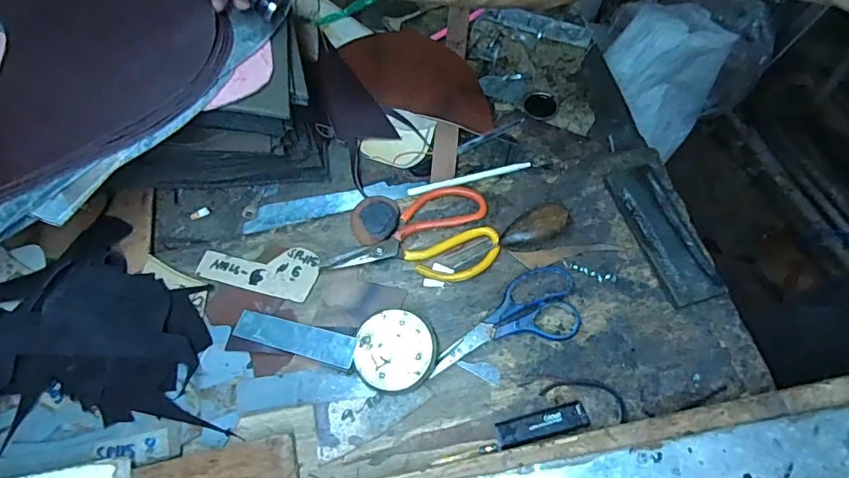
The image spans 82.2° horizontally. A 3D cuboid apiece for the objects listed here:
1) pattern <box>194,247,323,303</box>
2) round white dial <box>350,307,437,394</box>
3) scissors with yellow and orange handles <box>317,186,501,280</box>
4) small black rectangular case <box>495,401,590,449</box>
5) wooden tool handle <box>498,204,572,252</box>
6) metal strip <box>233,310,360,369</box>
[{"bbox_3d":[-0.173,0.028,0.514,0.122,0.004,0.054,13,72,7],"label":"pattern"},{"bbox_3d":[-0.027,0.106,0.456,0.072,0.025,0.074,2,65,4],"label":"round white dial"},{"bbox_3d":[-0.011,-0.008,0.515,0.173,0.013,0.103,2,64,4],"label":"scissors with yellow and orange handles"},{"bbox_3d":[0.104,0.164,0.430,0.081,0.009,0.023,-13,64,-3],"label":"small black rectangular case"},{"bbox_3d":[0.112,-0.012,0.497,0.072,0.023,0.036,-21,65,-7],"label":"wooden tool handle"},{"bbox_3d":[-0.125,0.094,0.468,0.127,0.005,0.029,11,71,17],"label":"metal strip"}]

